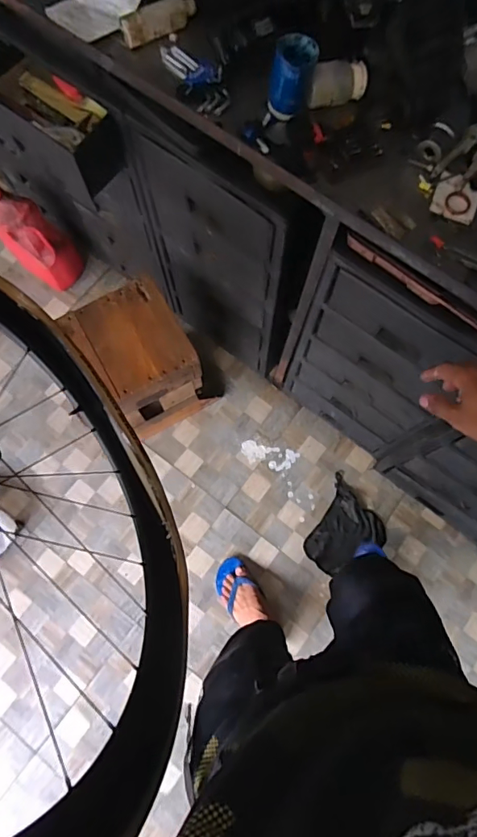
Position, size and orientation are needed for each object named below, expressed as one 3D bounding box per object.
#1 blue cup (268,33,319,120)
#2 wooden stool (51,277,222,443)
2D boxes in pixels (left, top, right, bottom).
[{"bbox_3d":[0.075,-0.471,0.666,0.057,0.078,0.057,0,76,0],"label":"blue cup"},{"bbox_3d":[-0.244,-0.138,1.290,0.231,0.416,0.278,-34,79,-8],"label":"wooden stool"}]

